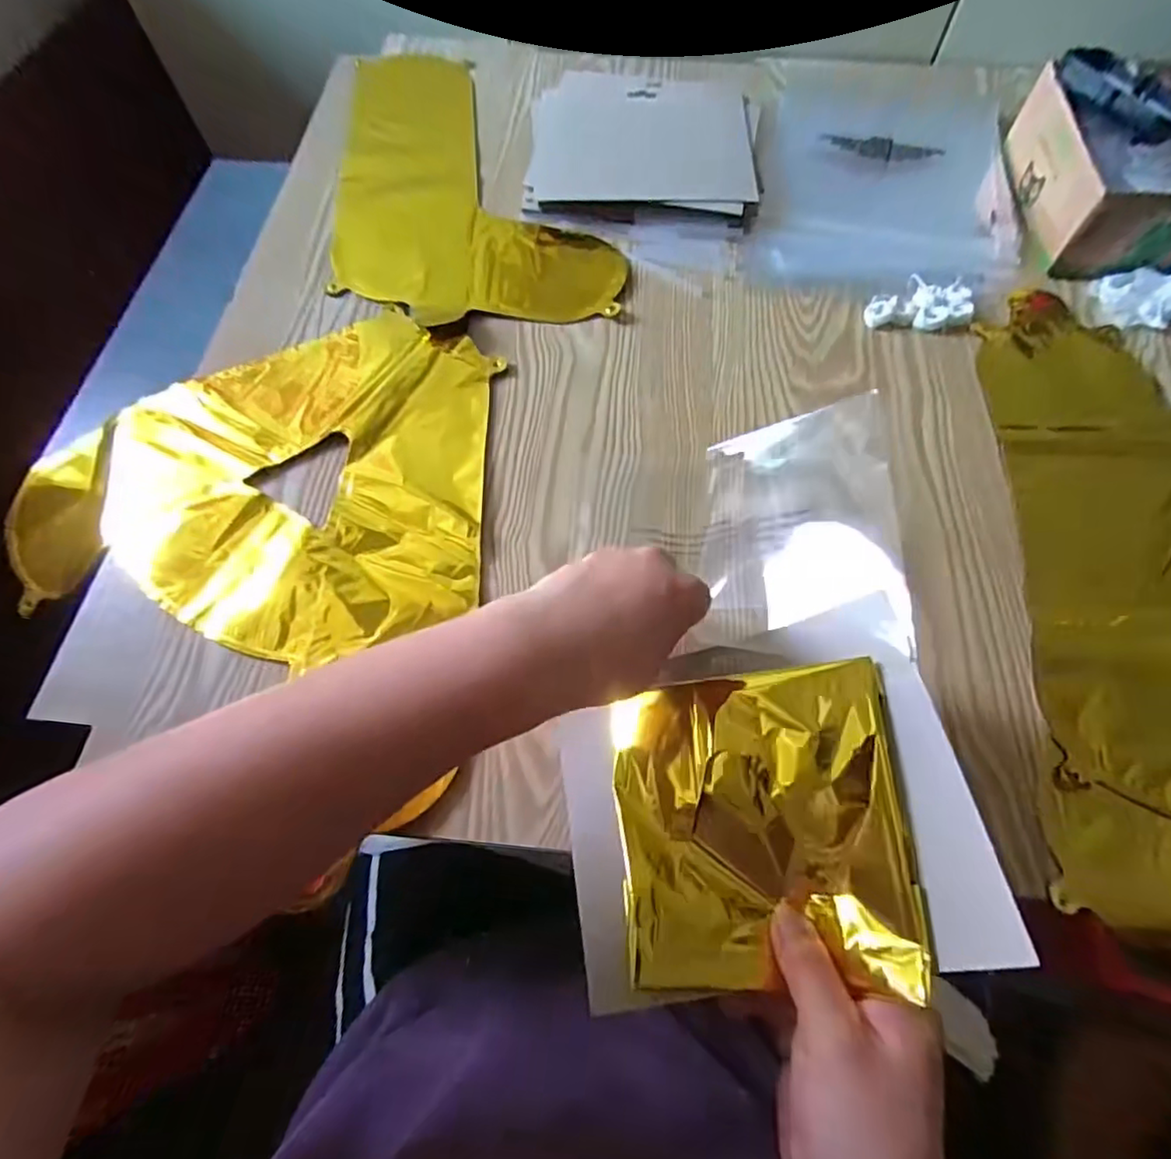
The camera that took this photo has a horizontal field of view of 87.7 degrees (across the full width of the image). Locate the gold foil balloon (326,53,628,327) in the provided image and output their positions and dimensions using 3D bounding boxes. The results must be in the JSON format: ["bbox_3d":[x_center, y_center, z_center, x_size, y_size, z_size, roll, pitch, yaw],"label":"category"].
[{"bbox_3d":[-0.104,-0.363,0.559,0.238,0.012,0.345,-5,64,-2],"label":"gold foil balloon"}]

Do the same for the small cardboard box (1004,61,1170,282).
[{"bbox_3d":[0.439,-0.336,0.495,0.135,0.069,0.183,1,64,1],"label":"small cardboard box"}]

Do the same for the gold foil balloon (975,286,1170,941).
[{"bbox_3d":[0.378,-0.016,0.388,0.199,0.018,0.421,7,64,4],"label":"gold foil balloon"}]

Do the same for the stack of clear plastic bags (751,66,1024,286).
[{"bbox_3d":[0.271,-0.372,0.555,0.218,0.013,0.300,10,64,6],"label":"stack of clear plastic bags"}]

